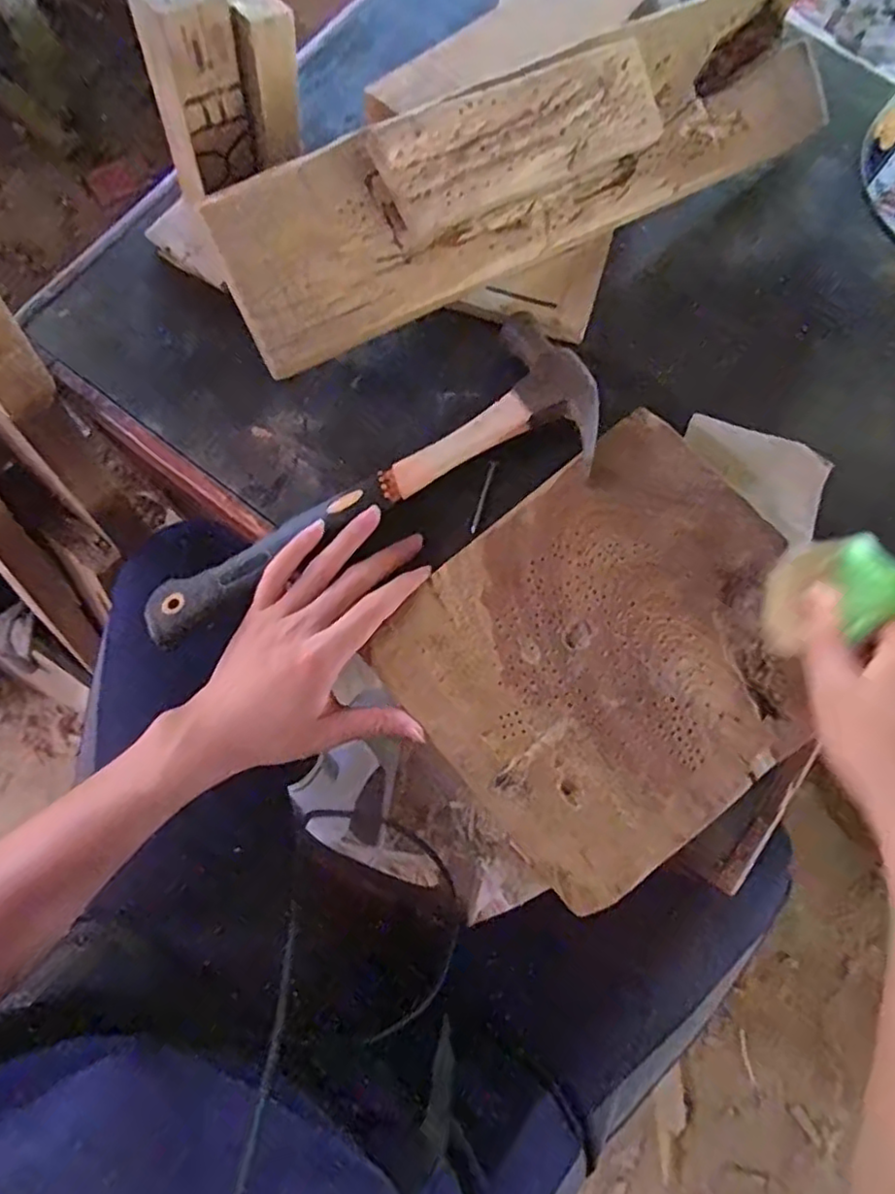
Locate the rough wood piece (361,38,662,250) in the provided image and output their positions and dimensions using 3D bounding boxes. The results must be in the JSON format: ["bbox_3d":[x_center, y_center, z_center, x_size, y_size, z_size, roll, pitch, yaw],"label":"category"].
[{"bbox_3d":[0.046,-0.290,0.412,0.188,0.020,0.063,-27,120,-8],"label":"rough wood piece"}]

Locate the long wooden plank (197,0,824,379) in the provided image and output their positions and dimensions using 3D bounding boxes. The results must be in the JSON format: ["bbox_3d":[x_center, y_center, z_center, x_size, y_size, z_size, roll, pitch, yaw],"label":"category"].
[{"bbox_3d":[0.058,-0.285,0.441,0.437,0.032,0.102,-28,106,-9],"label":"long wooden plank"}]

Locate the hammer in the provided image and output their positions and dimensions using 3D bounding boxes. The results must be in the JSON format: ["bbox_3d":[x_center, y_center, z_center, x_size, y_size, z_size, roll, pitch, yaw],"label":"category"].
[{"bbox_3d":[-0.053,-0.069,0.437,0.327,0.034,0.109,-32,79,-3],"label":"hammer"}]

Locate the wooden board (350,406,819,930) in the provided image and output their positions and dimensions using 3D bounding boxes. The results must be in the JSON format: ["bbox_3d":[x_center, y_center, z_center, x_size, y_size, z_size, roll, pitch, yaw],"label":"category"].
[{"bbox_3d":[0.108,0.031,0.409,0.253,0.010,0.217,-39,81,-10],"label":"wooden board"}]

